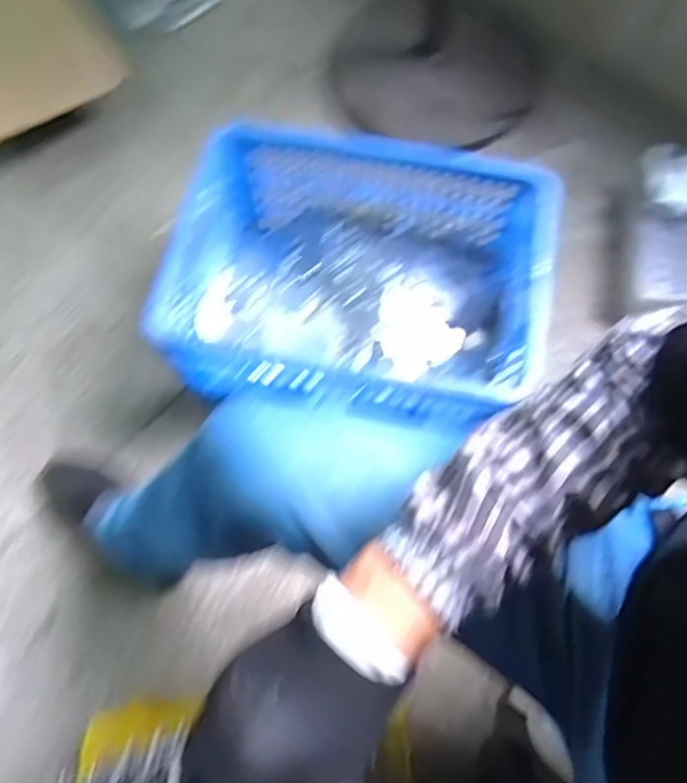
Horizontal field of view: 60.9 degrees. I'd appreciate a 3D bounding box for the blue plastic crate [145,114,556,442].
[{"bbox_3d":[0.014,-0.153,0.867,0.508,0.214,0.361,14,70,4],"label":"blue plastic crate"}]

